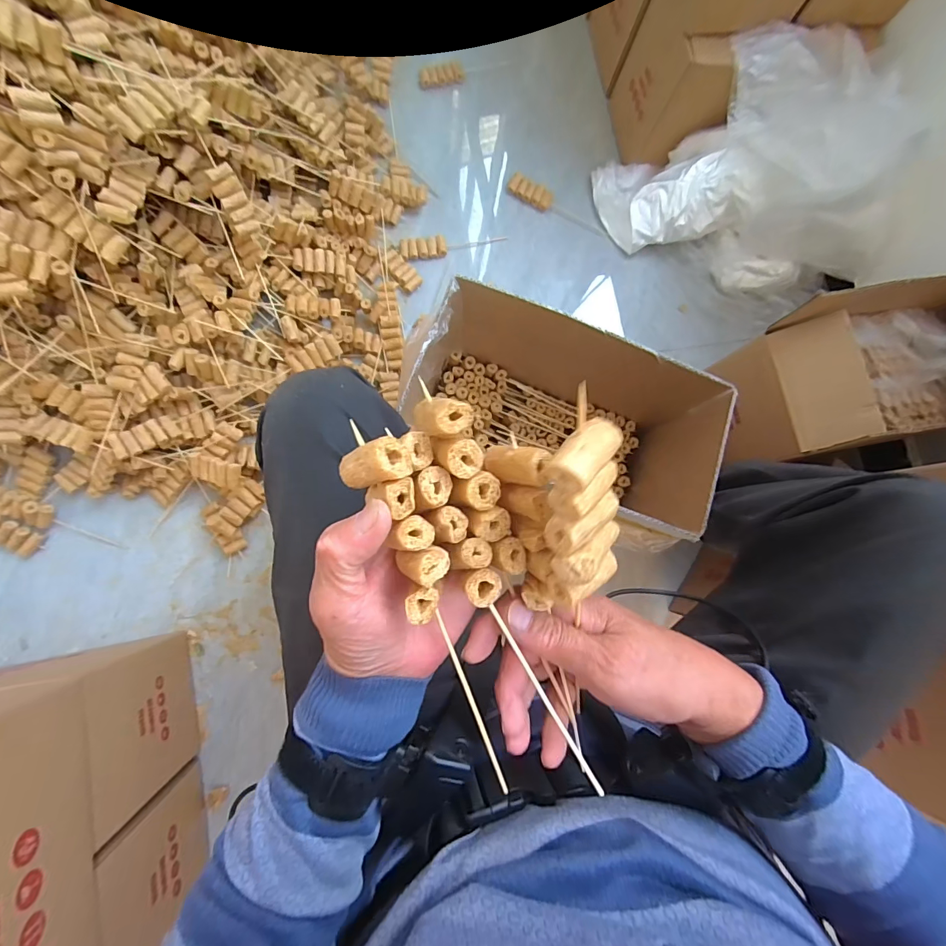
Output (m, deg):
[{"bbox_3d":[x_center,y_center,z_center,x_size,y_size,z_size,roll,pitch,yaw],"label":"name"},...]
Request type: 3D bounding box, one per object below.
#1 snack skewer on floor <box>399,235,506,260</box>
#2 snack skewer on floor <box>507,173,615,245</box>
[{"bbox_3d":[-0.036,-0.451,0.851,0.210,0.018,0.035,-10,84,-8],"label":"snack skewer on floor"},{"bbox_3d":[0.181,-0.543,0.897,0.246,0.022,0.046,33,80,-1],"label":"snack skewer on floor"}]

